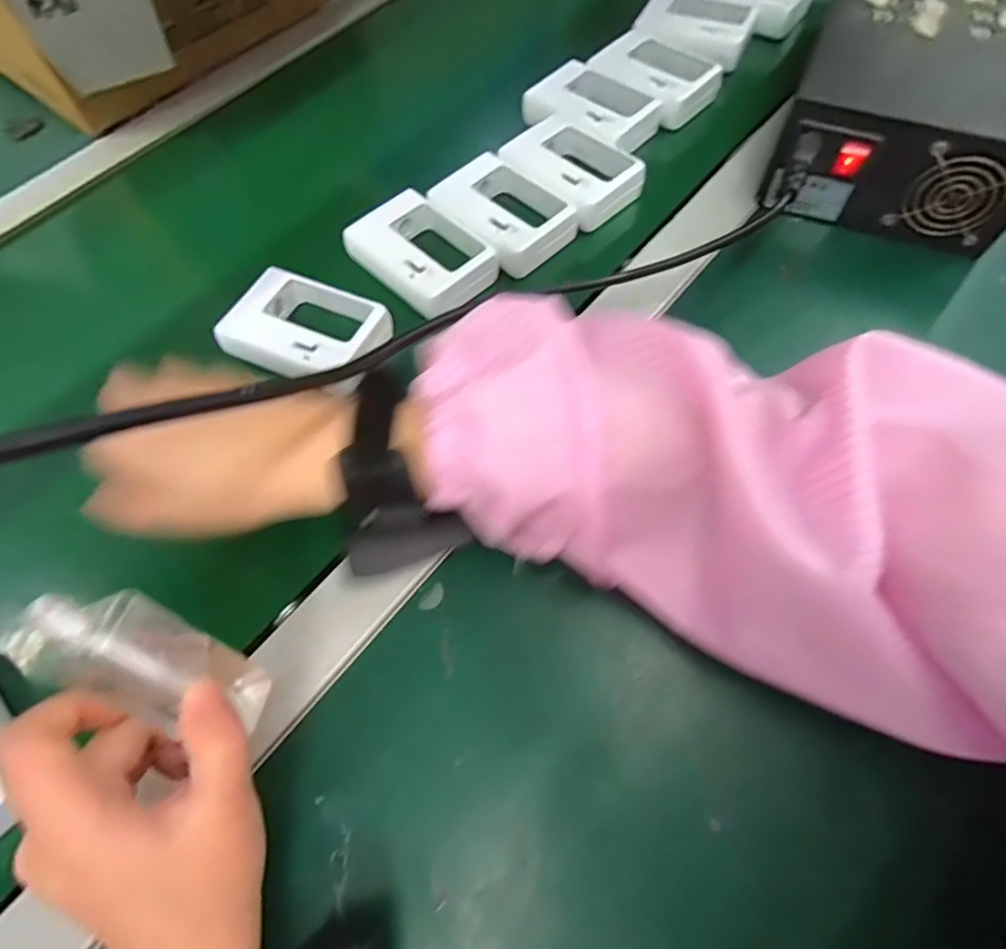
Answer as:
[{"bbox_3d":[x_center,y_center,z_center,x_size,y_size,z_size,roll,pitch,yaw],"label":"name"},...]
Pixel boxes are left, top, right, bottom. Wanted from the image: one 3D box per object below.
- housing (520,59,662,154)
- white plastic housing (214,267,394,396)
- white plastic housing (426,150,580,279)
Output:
[{"bbox_3d":[0.072,-0.296,0.458,0.097,0.025,0.067,36,72,18],"label":"housing"},{"bbox_3d":[-0.128,-0.094,0.373,0.101,0.032,0.075,24,68,13],"label":"white plastic housing"},{"bbox_3d":[0.000,-0.190,0.409,0.073,0.023,0.097,-39,69,-14],"label":"white plastic housing"}]

